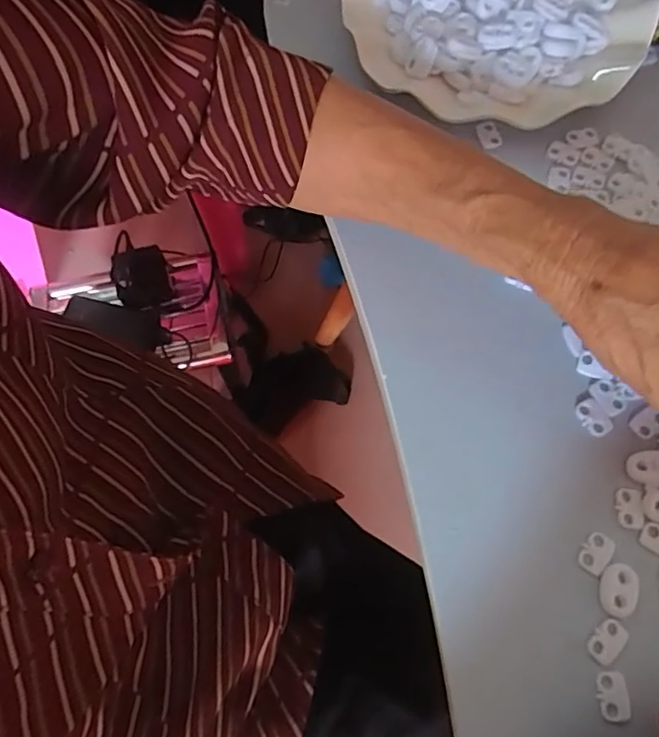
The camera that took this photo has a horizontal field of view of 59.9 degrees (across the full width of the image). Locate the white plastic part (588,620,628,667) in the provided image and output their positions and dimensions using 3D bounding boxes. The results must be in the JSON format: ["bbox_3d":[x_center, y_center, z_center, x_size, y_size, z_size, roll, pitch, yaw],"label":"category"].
[{"bbox_3d":[0.118,0.115,0.241,0.018,0.004,0.012,-43,73,-13],"label":"white plastic part"}]

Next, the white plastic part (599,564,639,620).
[{"bbox_3d":[0.126,0.096,0.248,0.016,0.004,0.022,19,71,10],"label":"white plastic part"}]

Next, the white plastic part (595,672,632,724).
[{"bbox_3d":[0.117,0.135,0.234,0.012,0.004,0.018,-1,69,2],"label":"white plastic part"}]

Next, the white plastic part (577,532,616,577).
[{"bbox_3d":[0.119,0.083,0.256,0.011,0.004,0.017,33,74,14],"label":"white plastic part"}]

